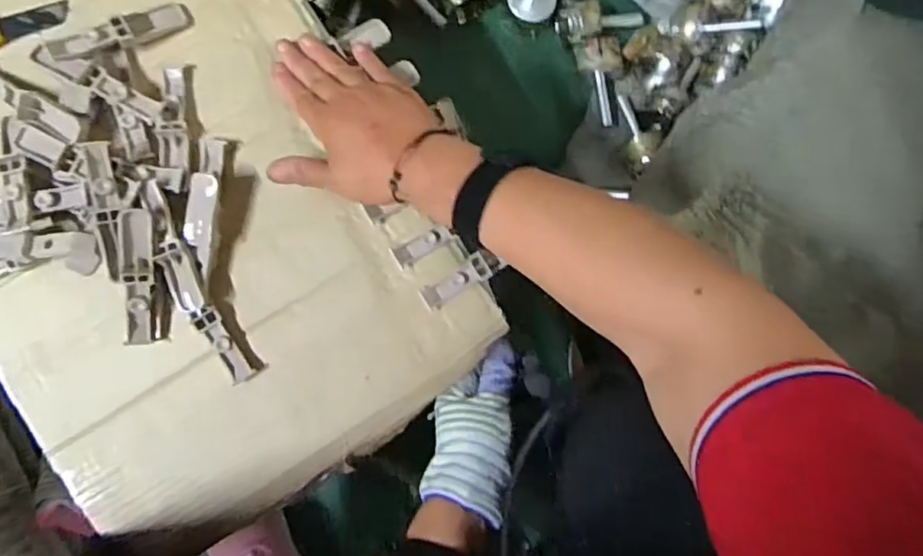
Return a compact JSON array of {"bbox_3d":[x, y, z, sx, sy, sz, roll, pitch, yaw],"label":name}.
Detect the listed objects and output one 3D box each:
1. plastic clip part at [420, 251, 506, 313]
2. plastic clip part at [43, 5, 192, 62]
[{"bbox_3d":[-0.002,0.002,0.469,0.066,0.008,0.021,-32,90,-6],"label":"plastic clip part"},{"bbox_3d":[-0.255,-0.185,0.446,0.100,0.019,0.021,-30,90,-25],"label":"plastic clip part"}]

